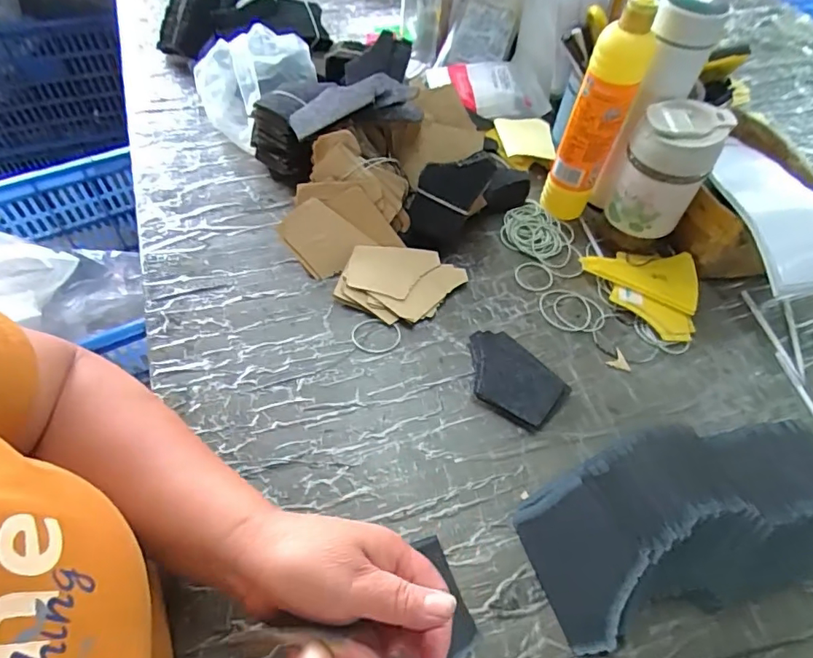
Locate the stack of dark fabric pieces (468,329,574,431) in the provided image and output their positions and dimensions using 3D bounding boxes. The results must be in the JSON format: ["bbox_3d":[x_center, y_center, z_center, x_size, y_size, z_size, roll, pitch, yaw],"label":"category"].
[{"bbox_3d":[0.096,0.046,0.479,0.073,0.016,0.104,-33,62,-26],"label":"stack of dark fabric pieces"}]

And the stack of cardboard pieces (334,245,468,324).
[{"bbox_3d":[-0.007,-0.051,0.538,0.112,0.027,0.095,23,54,12],"label":"stack of cardboard pieces"}]

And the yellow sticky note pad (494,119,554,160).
[{"bbox_3d":[0.165,-0.259,0.695,0.078,0.019,0.082,-3,58,-14],"label":"yellow sticky note pad"}]

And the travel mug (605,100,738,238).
[{"bbox_3d":[0.267,-0.159,0.541,0.079,0.145,0.074,26,57,13],"label":"travel mug"}]

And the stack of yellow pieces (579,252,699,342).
[{"bbox_3d":[0.260,-0.039,0.556,0.121,0.022,0.110,6,52,0],"label":"stack of yellow pieces"}]

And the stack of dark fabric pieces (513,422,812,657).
[{"bbox_3d":[0.219,0.144,0.389,0.256,0.065,0.123,-16,55,-2],"label":"stack of dark fabric pieces"}]

